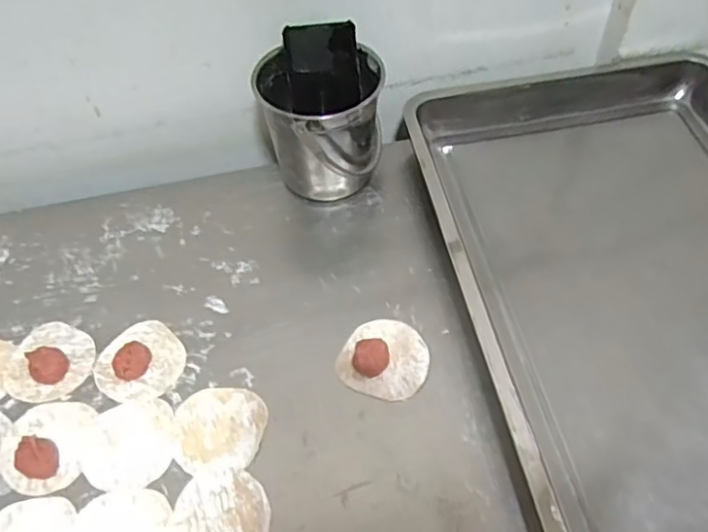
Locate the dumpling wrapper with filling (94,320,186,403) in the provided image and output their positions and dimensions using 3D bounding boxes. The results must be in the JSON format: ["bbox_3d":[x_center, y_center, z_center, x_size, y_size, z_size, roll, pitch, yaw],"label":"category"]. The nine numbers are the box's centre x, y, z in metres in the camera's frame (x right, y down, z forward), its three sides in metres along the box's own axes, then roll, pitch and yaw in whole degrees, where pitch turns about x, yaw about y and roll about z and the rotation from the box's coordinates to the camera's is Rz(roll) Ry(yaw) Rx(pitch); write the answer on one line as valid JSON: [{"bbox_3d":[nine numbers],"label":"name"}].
[{"bbox_3d":[-0.204,0.086,0.586,0.079,0.022,0.081,0,53,0],"label":"dumpling wrapper with filling"}]

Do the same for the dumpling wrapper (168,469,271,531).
[{"bbox_3d":[-0.110,0.208,0.503,0.080,0.004,0.076,0,53,0],"label":"dumpling wrapper"}]

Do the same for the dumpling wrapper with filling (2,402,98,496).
[{"bbox_3d":[-0.274,0.155,0.544,0.074,0.023,0.081,4,54,4],"label":"dumpling wrapper with filling"}]

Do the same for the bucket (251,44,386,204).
[{"bbox_3d":[-0.036,-0.143,0.679,0.128,0.134,0.118,0,53,0],"label":"bucket"}]

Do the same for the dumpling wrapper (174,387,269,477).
[{"bbox_3d":[-0.119,0.144,0.552,0.079,0.004,0.077,-6,54,-4],"label":"dumpling wrapper"}]

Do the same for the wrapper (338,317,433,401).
[{"bbox_3d":[0.030,0.083,0.583,0.080,0.018,0.080,0,53,0],"label":"wrapper"}]

